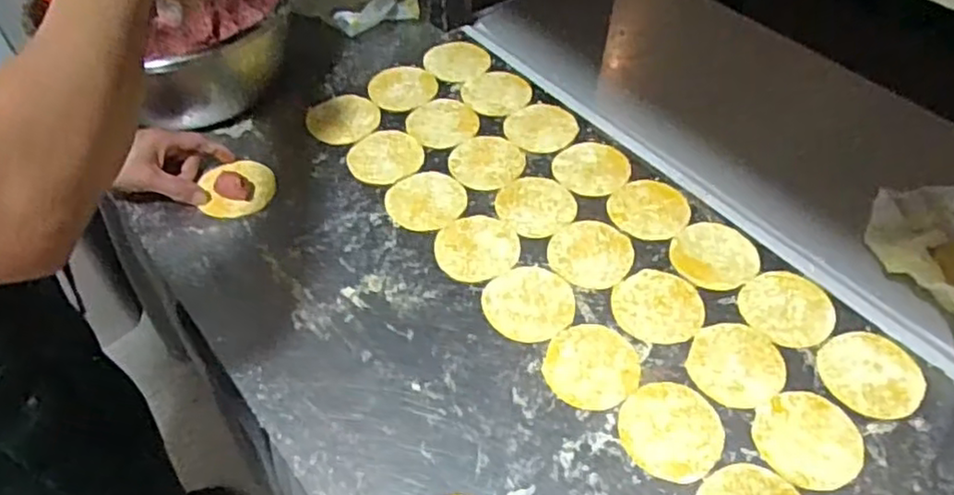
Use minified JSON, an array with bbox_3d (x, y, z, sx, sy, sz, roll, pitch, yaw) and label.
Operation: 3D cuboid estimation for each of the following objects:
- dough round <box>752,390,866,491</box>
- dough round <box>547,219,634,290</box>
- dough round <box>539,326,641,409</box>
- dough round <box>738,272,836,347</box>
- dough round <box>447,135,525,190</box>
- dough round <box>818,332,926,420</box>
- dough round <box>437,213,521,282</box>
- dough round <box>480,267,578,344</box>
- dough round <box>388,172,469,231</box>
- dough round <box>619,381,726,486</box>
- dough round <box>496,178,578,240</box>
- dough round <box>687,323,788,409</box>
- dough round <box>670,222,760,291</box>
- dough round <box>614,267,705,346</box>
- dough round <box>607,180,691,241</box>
[{"bbox_3d":[0.268,0.154,0.558,0.082,0.004,0.080,0,50,0],"label":"dough round"},{"bbox_3d":[0.113,0.006,0.680,0.080,0.004,0.080,0,50,0],"label":"dough round"},{"bbox_3d":[0.100,0.103,0.604,0.076,0.005,0.081,0,50,0],"label":"dough round"},{"bbox_3d":[0.290,0.055,0.642,0.084,0.004,0.080,0,50,0],"label":"dough round"},{"bbox_3d":[0.011,-0.097,0.768,0.082,0.004,0.077,0,50,0],"label":"dough round"},{"bbox_3d":[0.341,0.108,0.597,0.081,0.006,0.079,0,50,0],"label":"dough round"},{"bbox_3d":[0.000,-0.002,0.690,0.083,0.004,0.081,0,50,0],"label":"dough round"},{"bbox_3d":[0.048,0.051,0.645,0.080,0.004,0.082,0,50,0],"label":"dough round"},{"bbox_3d":[-0.054,-0.052,0.733,0.082,0.004,0.080,0,50,0],"label":"dough round"},{"bbox_3d":[0.159,0.148,0.563,0.081,0.004,0.080,0,50,0],"label":"dough round"},{"bbox_3d":[0.063,-0.046,0.725,0.078,0.004,0.082,0,50,0],"label":"dough round"},{"bbox_3d":[0.227,0.102,0.603,0.078,0.004,0.082,0,50,0],"label":"dough round"},{"bbox_3d":[0.234,0.007,0.681,0.087,0.004,0.078,-25,55,-19],"label":"dough round"},{"bbox_3d":[0.169,0.054,0.644,0.081,0.004,0.079,0,50,0],"label":"dough round"},{"bbox_3d":[0.180,-0.041,0.722,0.081,0.004,0.083,0,50,0],"label":"dough round"}]

